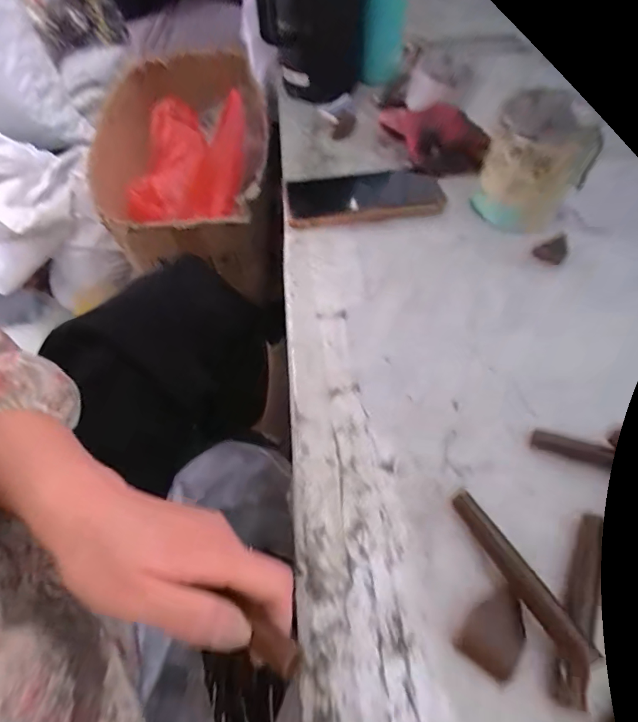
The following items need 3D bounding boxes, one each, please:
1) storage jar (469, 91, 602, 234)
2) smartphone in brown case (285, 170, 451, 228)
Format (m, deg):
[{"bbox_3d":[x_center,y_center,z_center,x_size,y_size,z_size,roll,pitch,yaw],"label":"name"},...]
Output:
[{"bbox_3d":[0.198,-0.177,0.390,0.080,0.092,0.096,23,58,18],"label":"storage jar"},{"bbox_3d":[0.047,-0.173,0.442,0.157,0.014,0.074,-5,53,-1],"label":"smartphone in brown case"}]

